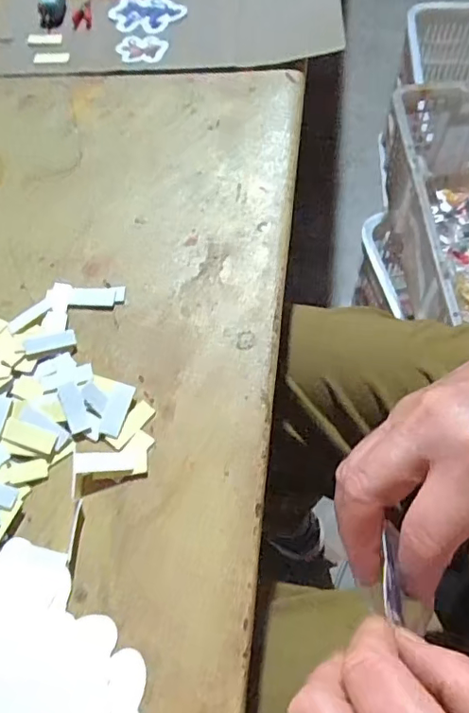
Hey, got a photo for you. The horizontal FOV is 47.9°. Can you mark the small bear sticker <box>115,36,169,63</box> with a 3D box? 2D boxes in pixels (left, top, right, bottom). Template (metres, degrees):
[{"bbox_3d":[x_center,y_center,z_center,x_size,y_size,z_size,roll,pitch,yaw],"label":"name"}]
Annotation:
[{"bbox_3d":[-0.073,-0.241,0.413,0.041,0.004,0.030,2,64,6],"label":"small bear sticker"}]

